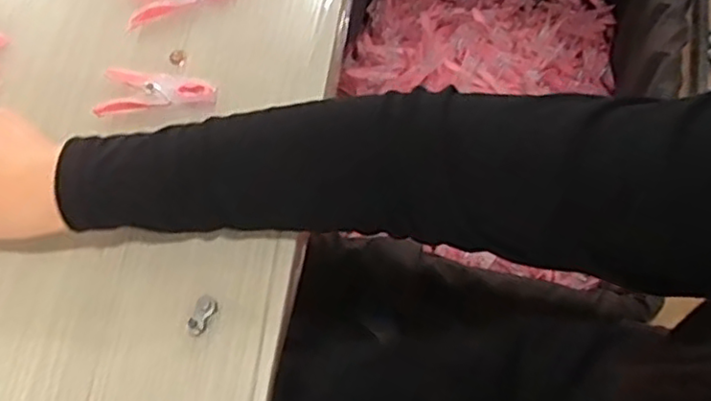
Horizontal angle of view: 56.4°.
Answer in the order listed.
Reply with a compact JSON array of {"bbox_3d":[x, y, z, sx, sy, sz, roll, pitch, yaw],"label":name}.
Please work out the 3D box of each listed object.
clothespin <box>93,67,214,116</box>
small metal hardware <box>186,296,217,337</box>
[{"bbox_3d":[-0.136,-0.075,0.452,0.078,0.012,0.030,-4,68,0],"label":"clothespin"},{"bbox_3d":[-0.092,0.069,0.398,0.009,0.012,0.024,18,70,8],"label":"small metal hardware"}]

